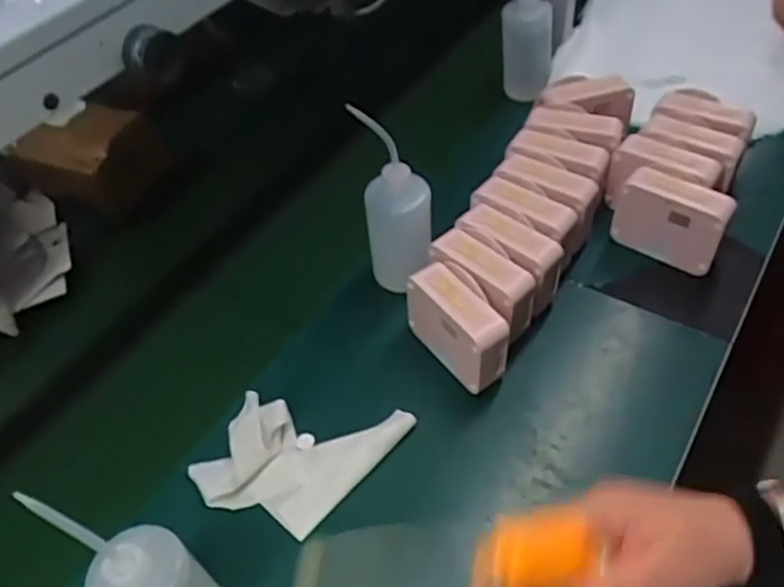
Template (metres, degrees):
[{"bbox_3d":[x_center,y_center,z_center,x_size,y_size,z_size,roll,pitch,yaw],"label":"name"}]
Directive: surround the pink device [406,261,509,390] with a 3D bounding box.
[{"bbox_3d":[0.077,0.038,0.758,0.059,0.099,0.127,-32,53,-19],"label":"pink device"}]

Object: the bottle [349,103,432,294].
[{"bbox_3d":[0.009,-0.088,0.785,0.078,0.231,0.080,-7,49,0],"label":"bottle"}]

